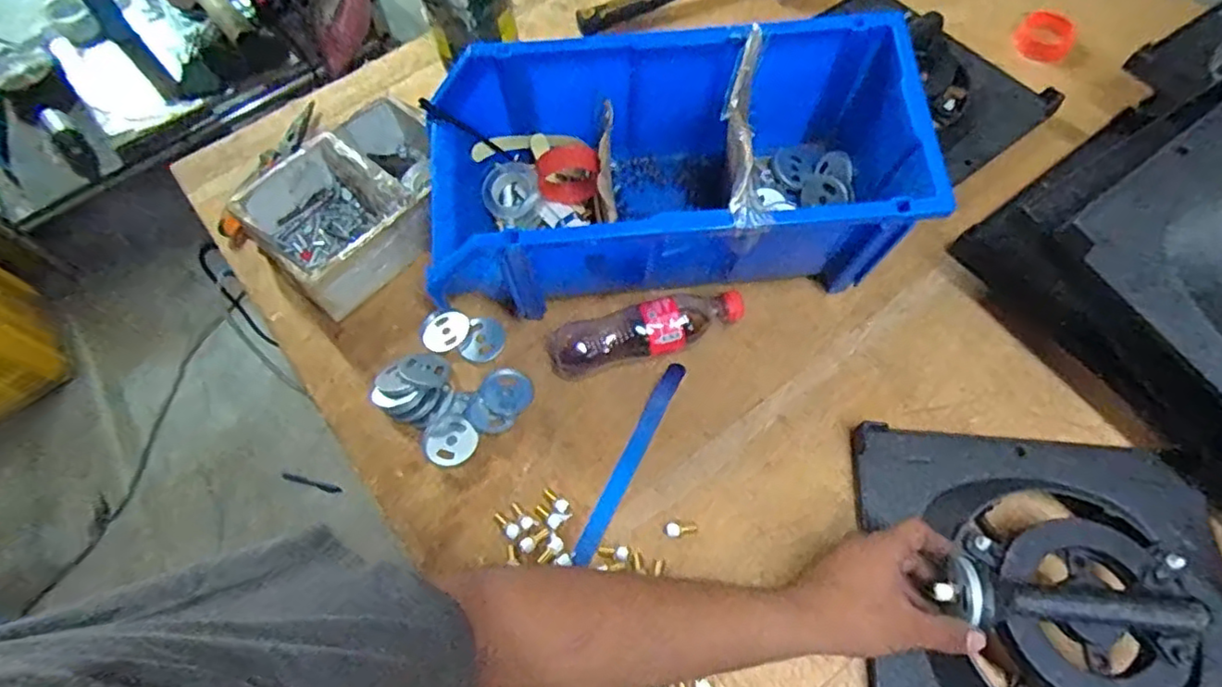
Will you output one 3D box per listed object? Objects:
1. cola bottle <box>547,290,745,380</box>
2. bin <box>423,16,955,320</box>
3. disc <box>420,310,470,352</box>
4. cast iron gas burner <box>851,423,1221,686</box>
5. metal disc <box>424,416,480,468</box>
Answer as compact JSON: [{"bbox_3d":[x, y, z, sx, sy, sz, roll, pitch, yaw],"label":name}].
[{"bbox_3d":[0.036,-0.015,0.642,0.195,0.051,0.052,-15,65,-5],"label":"cola bottle"},{"bbox_3d":[0.050,-0.151,0.625,0.435,0.191,0.197,-5,65,-1],"label":"bin"},{"bbox_3d":[-0.170,-0.015,0.664,0.046,0.010,0.042,-6,65,-2],"label":"disc"},{"bbox_3d":[0.360,0.203,0.498,0.292,0.099,0.293,3,65,3],"label":"cast iron gas burner"},{"bbox_3d":[-0.152,0.092,0.613,0.046,0.005,0.048,2,70,-4],"label":"metal disc"}]

